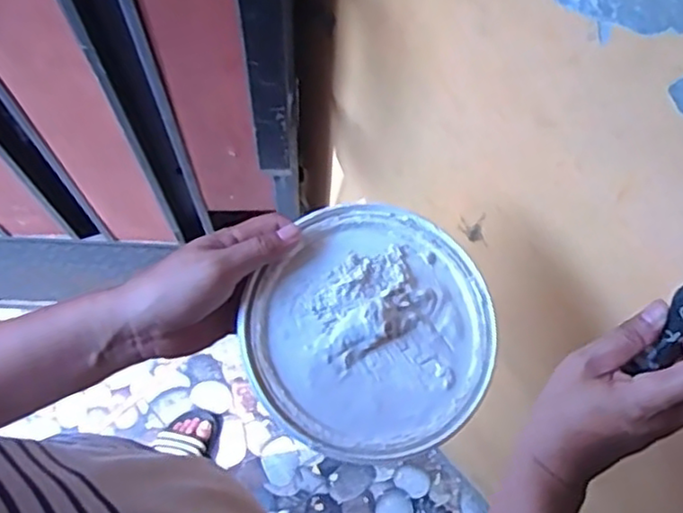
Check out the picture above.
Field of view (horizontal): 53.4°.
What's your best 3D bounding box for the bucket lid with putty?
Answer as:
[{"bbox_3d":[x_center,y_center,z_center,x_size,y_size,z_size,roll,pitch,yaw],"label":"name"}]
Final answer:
[{"bbox_3d":[0.024,0.050,0.481,0.167,0.023,0.177,1,69,-2],"label":"bucket lid with putty"}]

